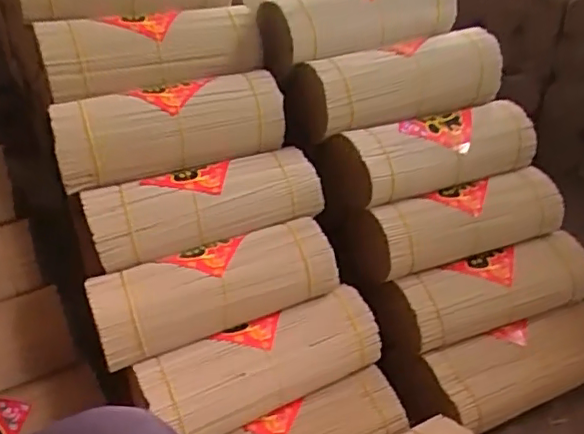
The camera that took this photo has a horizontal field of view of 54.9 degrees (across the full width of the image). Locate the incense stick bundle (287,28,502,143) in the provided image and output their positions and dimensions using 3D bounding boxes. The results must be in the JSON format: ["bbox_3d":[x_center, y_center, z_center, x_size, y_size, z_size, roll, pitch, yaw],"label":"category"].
[{"bbox_3d":[0.177,-0.218,0.925,0.385,0.109,0.093,-18,31,-23],"label":"incense stick bundle"}]

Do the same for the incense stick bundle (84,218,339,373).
[{"bbox_3d":[-0.101,0.090,0.748,0.318,0.083,0.099,-17,31,-22],"label":"incense stick bundle"}]

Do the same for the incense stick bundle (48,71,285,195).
[{"bbox_3d":[-0.175,-0.129,0.822,0.331,0.102,0.106,-17,31,-21],"label":"incense stick bundle"}]

